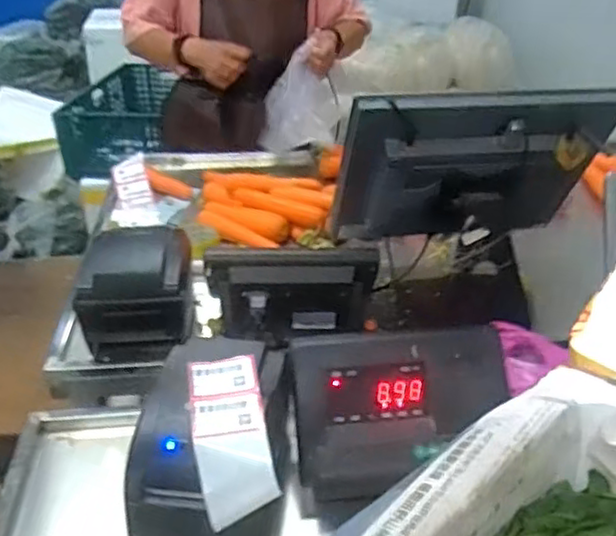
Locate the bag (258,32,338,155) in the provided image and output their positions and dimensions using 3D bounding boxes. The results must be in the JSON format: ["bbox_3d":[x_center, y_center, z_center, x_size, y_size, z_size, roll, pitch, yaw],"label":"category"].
[{"bbox_3d":[-0.022,-0.360,1.492,0.156,0.203,0.085,-3,32,-6],"label":"bag"}]

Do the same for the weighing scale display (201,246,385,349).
[{"bbox_3d":[-0.024,0.035,0.973,0.244,0.112,0.074,0,31,-1],"label":"weighing scale display"}]

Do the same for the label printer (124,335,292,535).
[{"bbox_3d":[-0.104,0.200,0.753,0.161,0.155,0.231,1,31,1],"label":"label printer"}]

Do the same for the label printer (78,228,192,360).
[{"bbox_3d":[-0.249,0.031,1.000,0.153,0.123,0.147,-3,32,-6],"label":"label printer"}]

